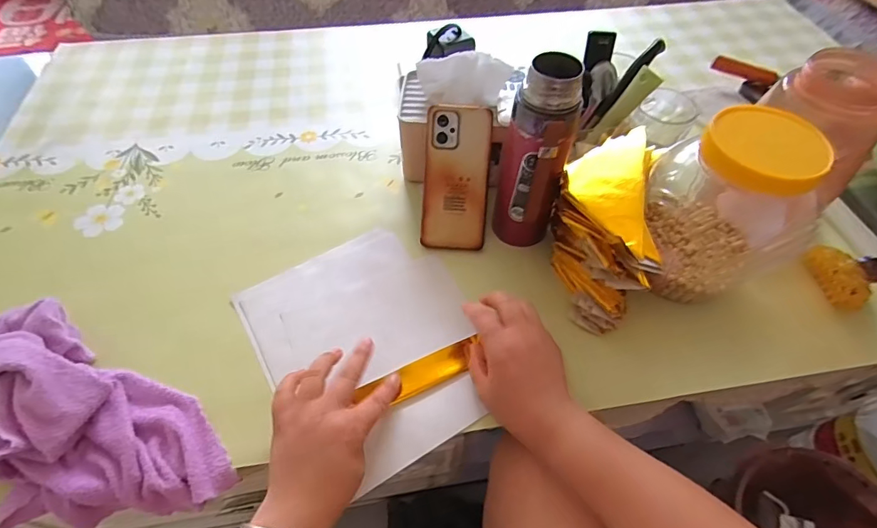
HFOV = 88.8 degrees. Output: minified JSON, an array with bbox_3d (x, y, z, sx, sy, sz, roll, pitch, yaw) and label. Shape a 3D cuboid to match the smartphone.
[{"bbox_3d":[0.022,-0.100,0.529,0.077,0.165,0.009,3,10,1],"label":"smartphone"}]

